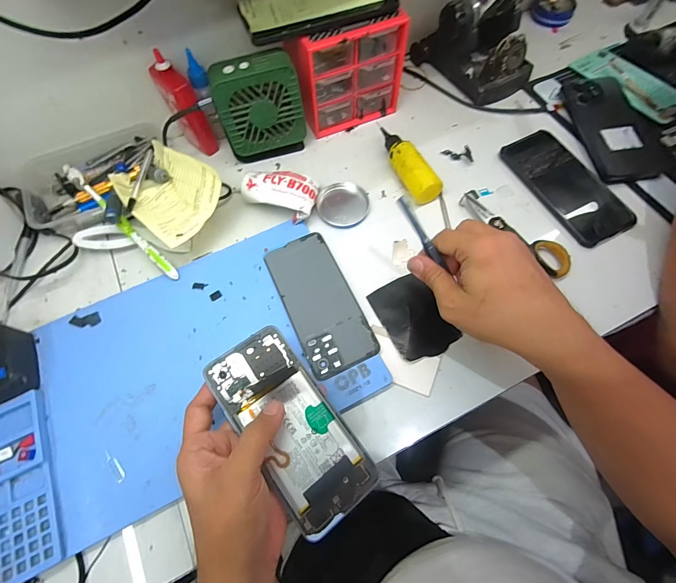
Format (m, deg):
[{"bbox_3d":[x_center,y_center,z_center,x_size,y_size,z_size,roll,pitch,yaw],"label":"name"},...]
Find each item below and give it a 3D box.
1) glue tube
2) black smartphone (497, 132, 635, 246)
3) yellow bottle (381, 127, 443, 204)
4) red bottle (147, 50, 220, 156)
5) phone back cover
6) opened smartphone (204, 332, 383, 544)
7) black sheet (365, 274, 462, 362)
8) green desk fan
[{"bbox_3d":[-0.070,-0.117,0.416,0.087,0.032,0.059,13,67,6],"label":"glue tube"},{"bbox_3d":[0.285,-0.136,0.422,0.083,0.017,0.164,-25,69,-11],"label":"black smartphone"},{"bbox_3d":[0.084,-0.162,0.432,0.034,0.035,0.121,-24,68,-10],"label":"yellow bottle"},{"bbox_3d":[-0.186,-0.224,0.416,0.034,0.117,0.046,-30,69,-12],"label":"red bottle"},{"bbox_3d":[-0.021,0.009,0.372,0.072,0.009,0.159,-23,68,-10],"label":"phone back cover"},{"bbox_3d":[-0.040,0.111,0.289,0.071,0.010,0.161,-34,76,-14],"label":"opened smartphone"},{"bbox_3d":[0.080,0.026,0.367,0.065,0.010,0.091,-25,69,-11],"label":"black sheet"},{"bbox_3d":[-0.094,-0.219,0.417,0.099,0.111,0.045,-15,67,-6],"label":"green desk fan"}]

